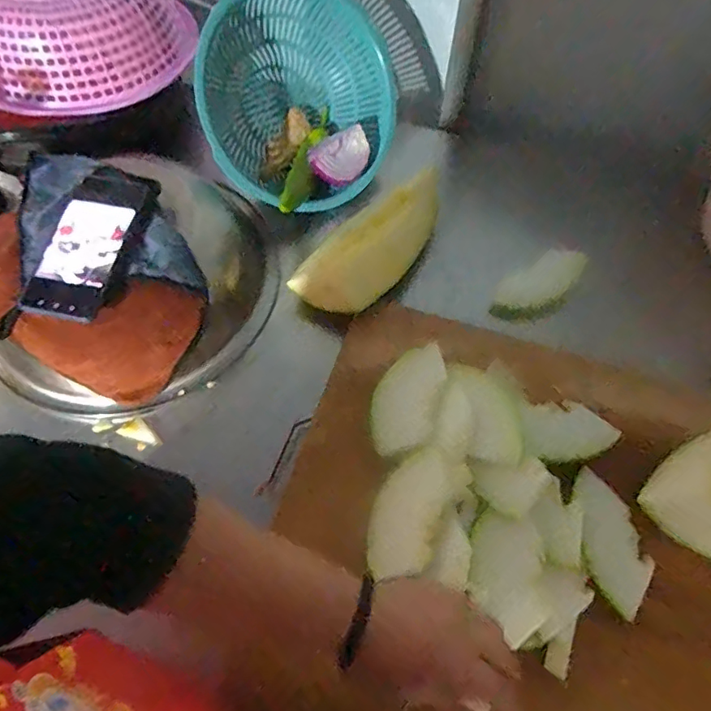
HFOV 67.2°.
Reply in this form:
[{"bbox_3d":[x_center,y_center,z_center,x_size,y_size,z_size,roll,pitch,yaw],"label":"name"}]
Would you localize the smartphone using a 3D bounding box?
[{"bbox_3d":[-0.284,-0.125,0.572,0.083,0.016,0.186,13,68,7],"label":"smartphone"}]

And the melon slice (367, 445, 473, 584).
[{"bbox_3d":[0.052,0.150,0.511,0.066,0.019,0.127,30,65,15],"label":"melon slice"}]

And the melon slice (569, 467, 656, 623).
[{"bbox_3d":[0.237,0.171,0.499,0.063,0.016,0.126,-11,62,-6],"label":"melon slice"}]

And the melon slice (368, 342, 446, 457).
[{"bbox_3d":[0.054,0.044,0.560,0.066,0.016,0.121,13,62,7],"label":"melon slice"}]

